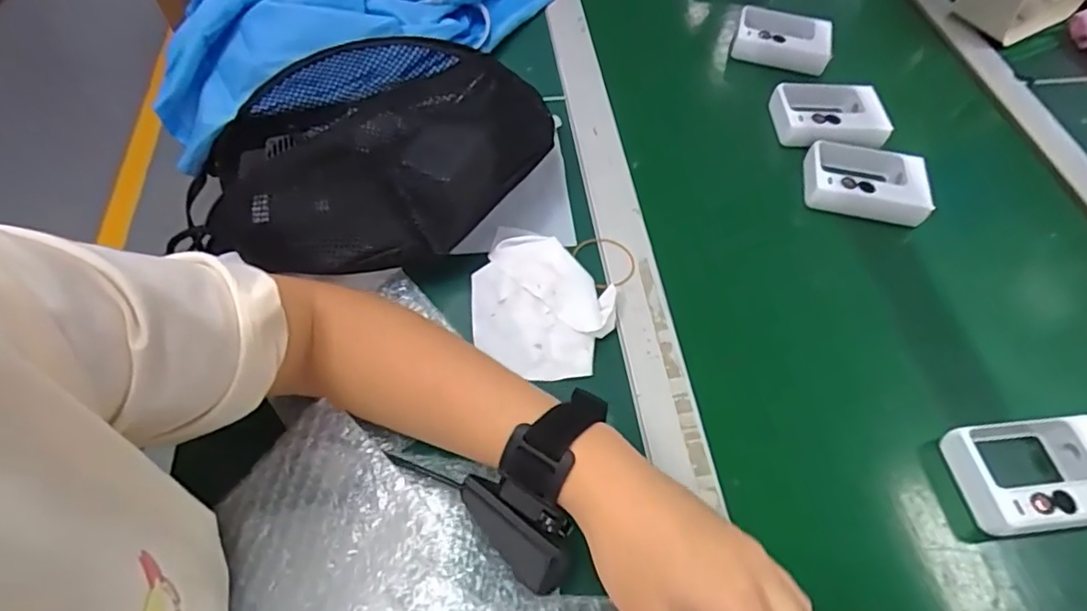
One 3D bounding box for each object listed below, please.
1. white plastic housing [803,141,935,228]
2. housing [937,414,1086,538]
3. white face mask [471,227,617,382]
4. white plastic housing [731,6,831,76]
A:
[{"bbox_3d":[0.284,-0.113,0.510,0.100,0.028,0.074,16,61,5],"label":"white plastic housing"},{"bbox_3d":[0.318,0.109,0.372,0.097,0.028,0.068,-4,61,-6],"label":"housing"},{"bbox_3d":[-0.008,-0.003,0.424,0.119,0.022,0.095,33,64,14],"label":"white face mask"},{"bbox_3d":[0.256,-0.284,0.614,0.098,0.031,0.061,21,62,8],"label":"white plastic housing"}]

